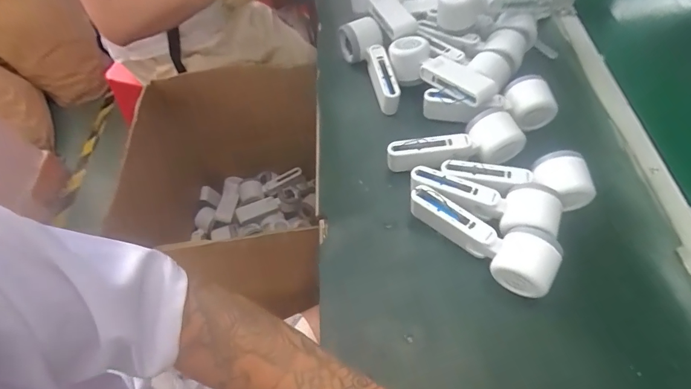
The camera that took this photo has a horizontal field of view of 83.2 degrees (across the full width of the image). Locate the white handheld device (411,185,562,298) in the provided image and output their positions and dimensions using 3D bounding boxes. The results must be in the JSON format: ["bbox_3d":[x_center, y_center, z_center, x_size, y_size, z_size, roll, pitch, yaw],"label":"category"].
[{"bbox_3d":[0.142,0.048,0.423,0.164,0.056,0.059,29,63,19],"label":"white handheld device"}]

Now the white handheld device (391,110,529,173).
[{"bbox_3d":[0.138,-0.060,0.480,0.167,0.048,0.050,-15,58,-7],"label":"white handheld device"}]

